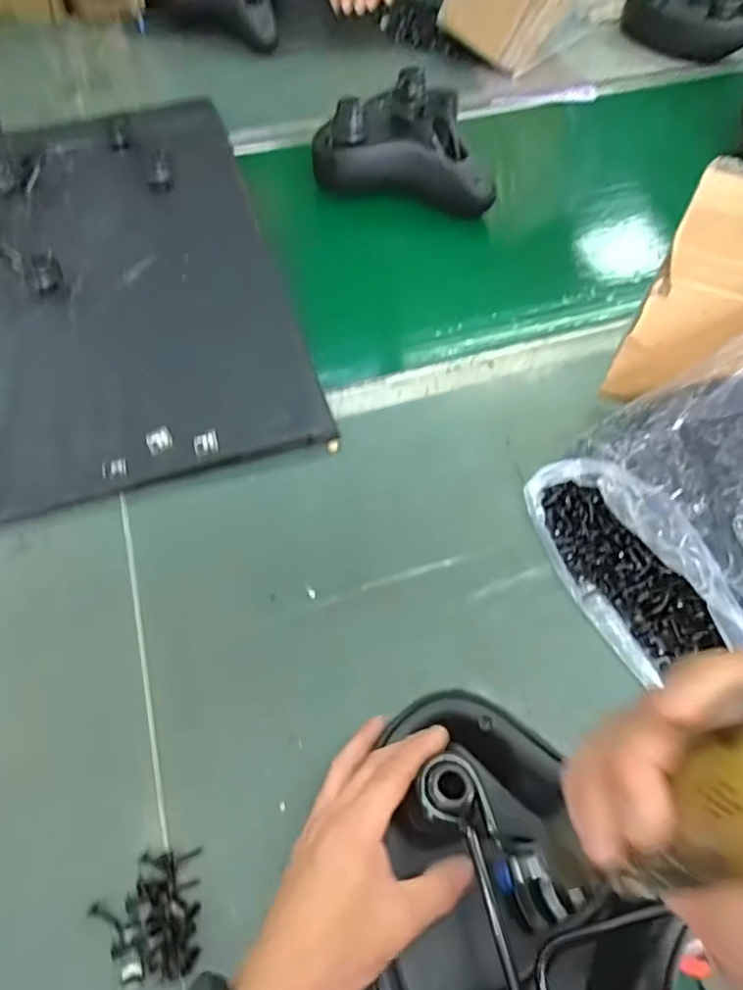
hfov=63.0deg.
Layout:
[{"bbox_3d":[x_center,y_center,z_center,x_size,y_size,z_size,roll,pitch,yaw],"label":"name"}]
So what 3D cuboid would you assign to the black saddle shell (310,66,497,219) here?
[{"bbox_3d":[0.047,-0.480,0.842,0.234,0.113,0.167,6,60,2],"label":"black saddle shell"}]

